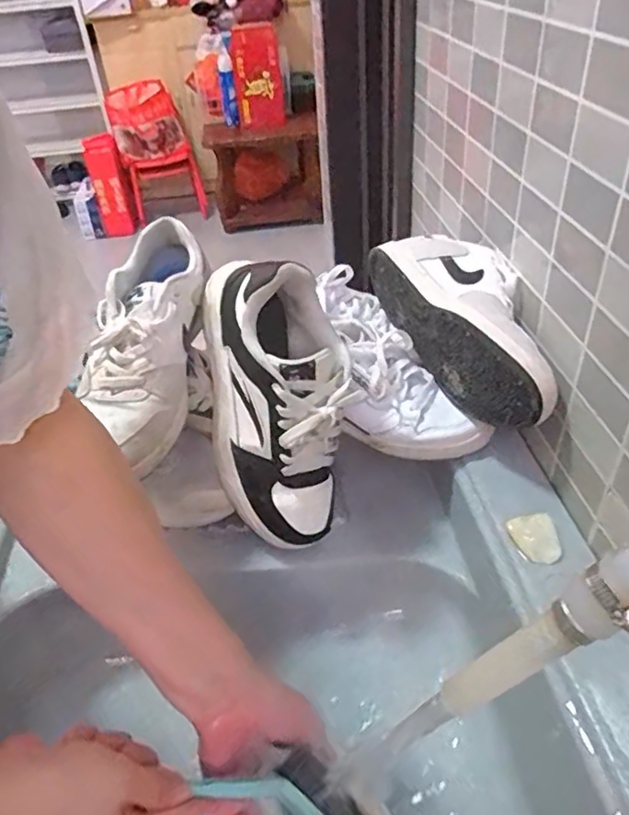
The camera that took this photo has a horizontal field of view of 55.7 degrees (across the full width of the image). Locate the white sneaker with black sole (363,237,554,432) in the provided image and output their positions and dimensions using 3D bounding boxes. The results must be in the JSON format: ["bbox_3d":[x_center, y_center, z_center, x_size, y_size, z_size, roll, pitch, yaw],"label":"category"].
[{"bbox_3d":[0.159,-0.085,0.602,0.095,0.103,0.257,-22,43,-20],"label":"white sneaker with black sole"}]

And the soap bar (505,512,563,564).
[{"bbox_3d":[0.194,0.114,0.519,0.039,0.015,0.045,-12,41,-9],"label":"soap bar"}]

